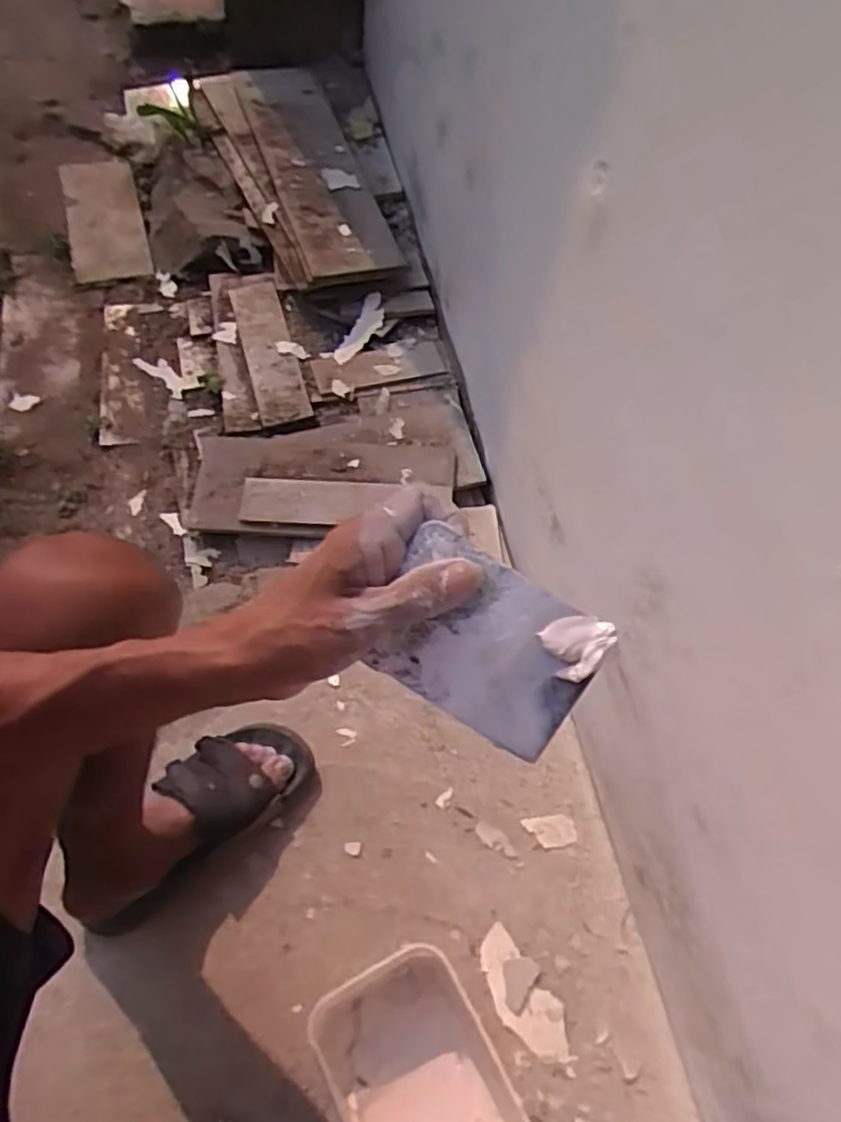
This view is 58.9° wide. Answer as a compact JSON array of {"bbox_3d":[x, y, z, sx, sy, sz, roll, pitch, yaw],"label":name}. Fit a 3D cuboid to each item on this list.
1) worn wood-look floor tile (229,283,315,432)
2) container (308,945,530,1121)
[{"bbox_3d":[-0.243,-0.339,1.184,0.077,0.012,0.315,-14,61,-10],"label":"worn wood-look floor tile"},{"bbox_3d":[-0.003,0.467,0.663,0.143,0.078,0.194,-25,63,-15],"label":"container"}]

